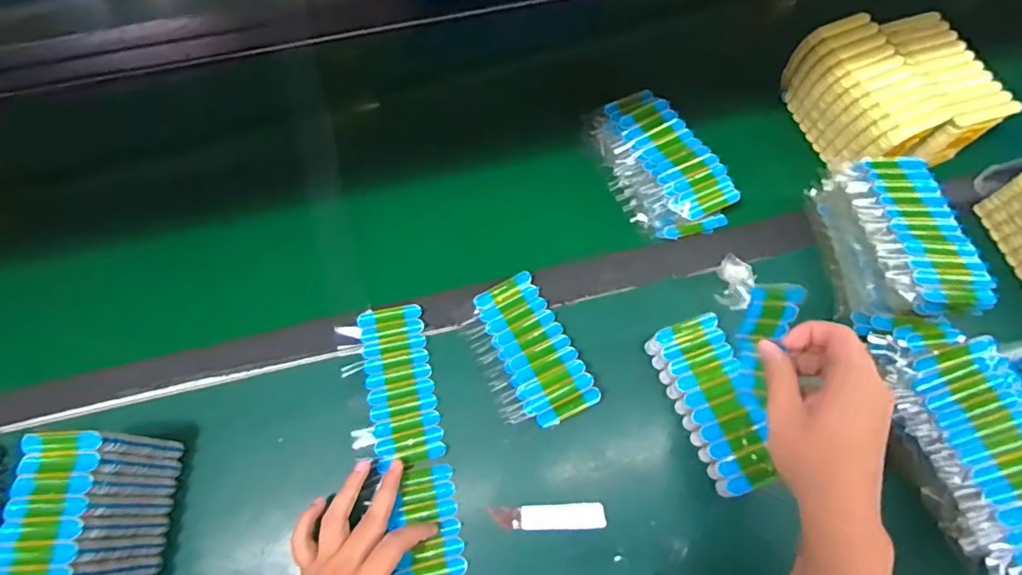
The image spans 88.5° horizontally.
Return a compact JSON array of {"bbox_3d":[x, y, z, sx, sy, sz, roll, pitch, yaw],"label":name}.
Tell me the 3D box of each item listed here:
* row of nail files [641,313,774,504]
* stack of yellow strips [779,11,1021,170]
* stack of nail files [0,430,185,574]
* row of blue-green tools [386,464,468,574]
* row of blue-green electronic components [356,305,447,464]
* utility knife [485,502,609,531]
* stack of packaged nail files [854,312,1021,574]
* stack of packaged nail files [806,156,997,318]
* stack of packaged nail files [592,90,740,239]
[{"bbox_3d":[0.188,0.107,0.488,0.062,0.038,0.152,-17,69,-8],"label":"row of nail files"},{"bbox_3d":[0.433,-0.220,0.601,0.165,0.087,0.164,-15,68,-7],"label":"stack of yellow strips"},{"bbox_3d":[-0.333,0.198,0.413,0.074,0.096,0.153,-3,67,-2],"label":"stack of nail files"},{"bbox_3d":[-0.068,0.236,0.448,0.058,0.009,0.156,-10,68,-5],"label":"row of blue-green tools"},{"bbox_3d":[-0.107,0.091,0.505,0.062,0.007,0.150,-12,68,-6],"label":"row of blue-green electronic components"},{"bbox_3d":[0.033,0.203,0.464,0.098,0.006,0.021,-2,67,-1],"label":"utility knife"},{"bbox_3d":[0.379,0.119,0.453,0.103,0.078,0.218,-6,66,-1],"label":"stack of packaged nail files"},{"bbox_3d":[0.376,-0.048,0.518,0.085,0.083,0.166,-1,67,-1],"label":"stack of packaged nail files"},{"bbox_3d":[0.163,-0.140,0.587,0.101,0.042,0.179,-23,69,-10],"label":"stack of packaged nail files"}]

